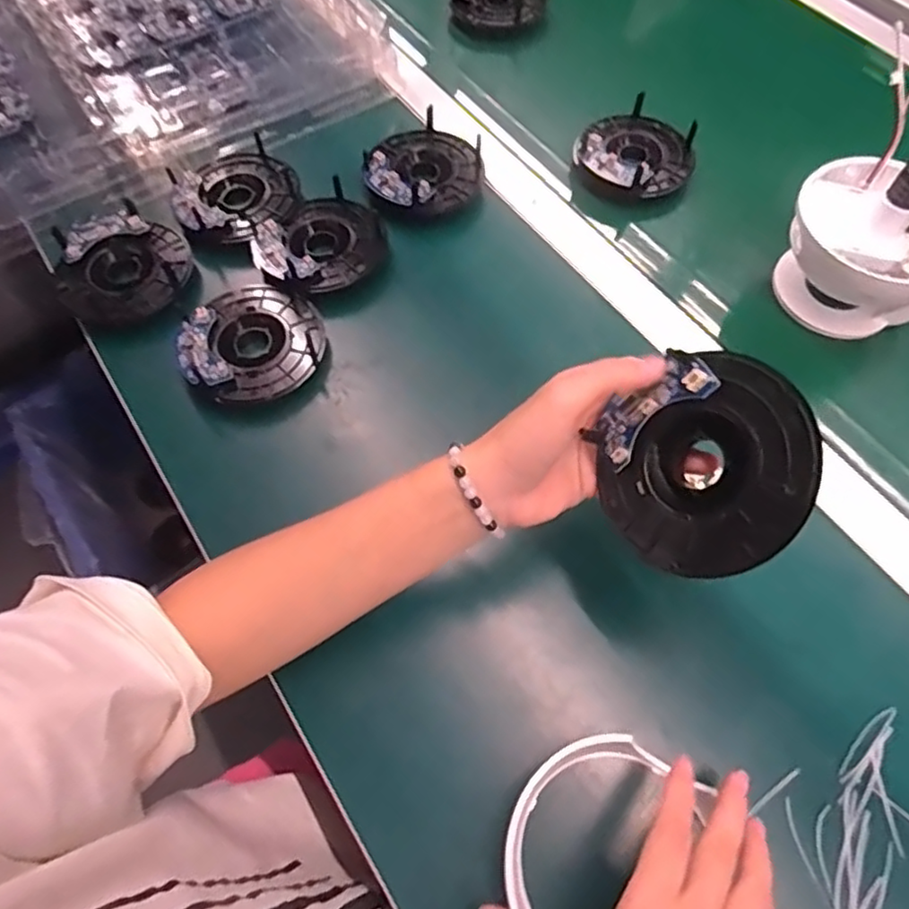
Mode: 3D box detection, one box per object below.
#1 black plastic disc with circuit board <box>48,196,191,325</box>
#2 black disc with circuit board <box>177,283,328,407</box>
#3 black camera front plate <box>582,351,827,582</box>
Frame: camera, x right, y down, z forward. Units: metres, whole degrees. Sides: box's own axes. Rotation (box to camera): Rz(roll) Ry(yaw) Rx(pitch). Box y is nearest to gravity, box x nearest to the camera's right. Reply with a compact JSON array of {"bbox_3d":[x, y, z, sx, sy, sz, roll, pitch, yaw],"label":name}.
[{"bbox_3d":[-0.254,-0.142,0.487,0.096,0.027,0.099,0,65,0],"label":"black plastic disc with circuit board"},{"bbox_3d":[-0.143,-0.081,0.460,0.096,0.032,0.093,0,65,0],"label":"black disc with circuit board"},{"bbox_3d":[0.114,0.005,0.294,0.097,0.016,0.094,-3,85,38],"label":"black camera front plate"}]

